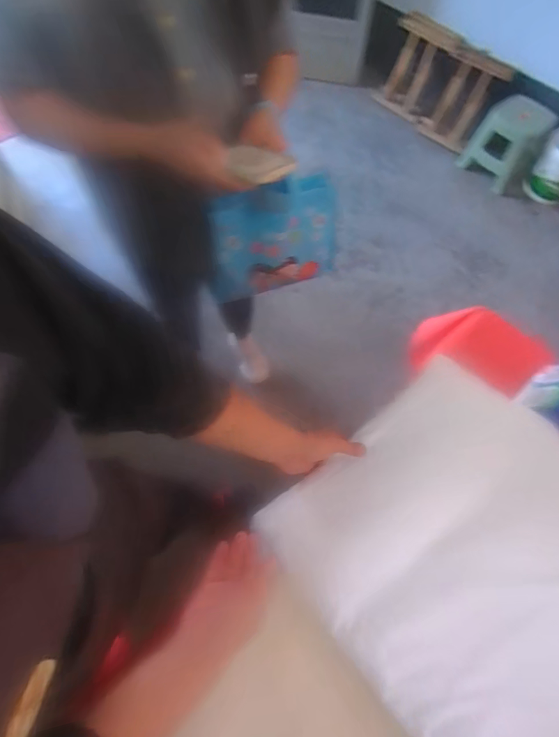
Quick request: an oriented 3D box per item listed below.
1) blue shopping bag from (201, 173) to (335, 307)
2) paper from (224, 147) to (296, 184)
[{"bbox_3d":[-0.021,-0.268,0.878,0.265,0.244,0.101,-20,67,-11],"label":"blue shopping bag"},{"bbox_3d":[-0.034,-0.307,0.603,0.069,0.013,0.137,-30,50,-15],"label":"paper"}]

